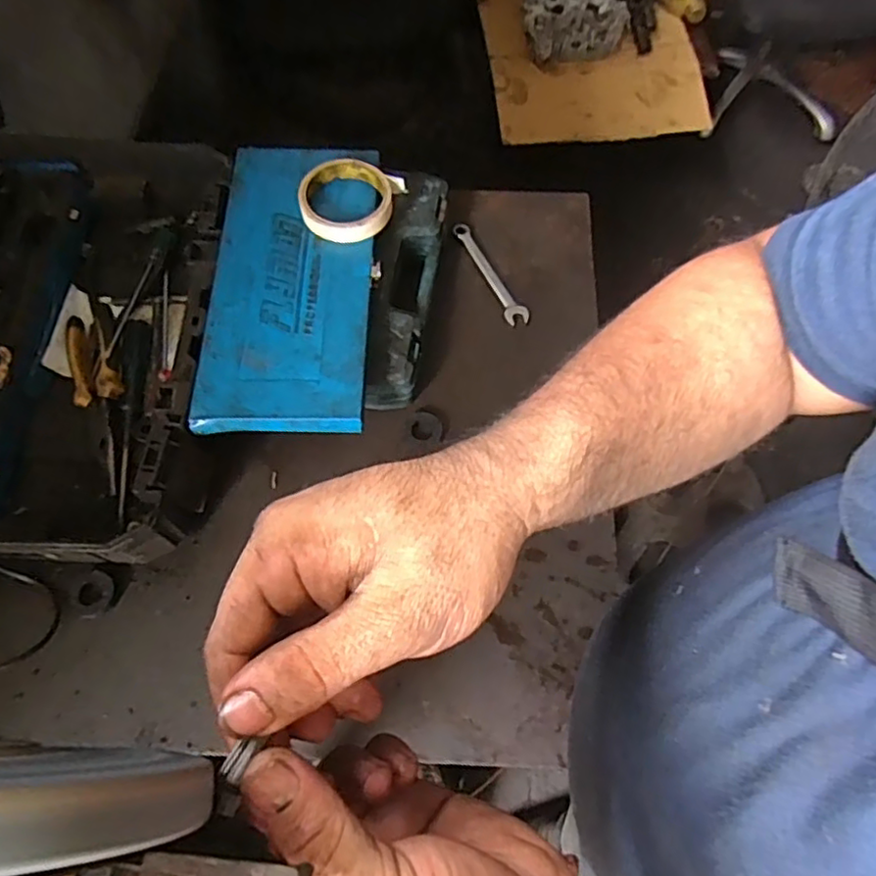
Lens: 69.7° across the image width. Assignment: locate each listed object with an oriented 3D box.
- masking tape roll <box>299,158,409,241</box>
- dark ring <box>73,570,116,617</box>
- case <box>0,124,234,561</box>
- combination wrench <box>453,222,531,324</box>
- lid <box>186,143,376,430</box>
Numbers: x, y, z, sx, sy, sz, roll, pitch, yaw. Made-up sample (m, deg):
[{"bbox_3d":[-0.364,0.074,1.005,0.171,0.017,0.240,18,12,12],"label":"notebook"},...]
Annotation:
[{"bbox_3d":[-0.089,-0.236,0.620,0.094,0.018,0.091,0,66,-1],"label":"masking tape roll"},{"bbox_3d":[-0.303,0.137,0.553,0.033,0.007,0.039,26,68,10],"label":"dark ring"},{"bbox_3d":[-0.375,-0.111,0.608,0.323,0.122,0.451,0,66,-1],"label":"case"},{"bbox_3d":[0.058,-0.183,0.702,0.024,0.010,0.147,-24,69,-11],"label":"combination wrench"},{"bbox_3d":[-0.138,-0.155,0.600,0.148,0.021,0.314,1,66,-1],"label":"lid"}]

